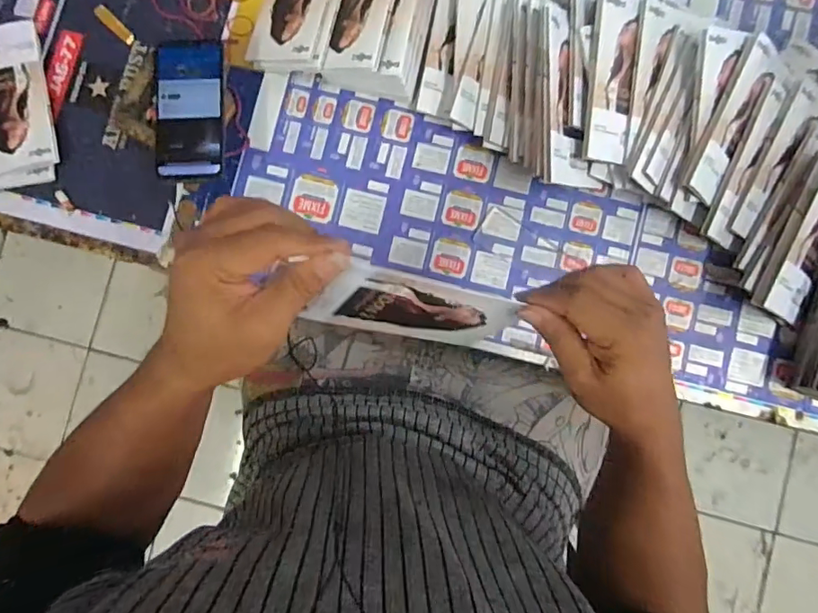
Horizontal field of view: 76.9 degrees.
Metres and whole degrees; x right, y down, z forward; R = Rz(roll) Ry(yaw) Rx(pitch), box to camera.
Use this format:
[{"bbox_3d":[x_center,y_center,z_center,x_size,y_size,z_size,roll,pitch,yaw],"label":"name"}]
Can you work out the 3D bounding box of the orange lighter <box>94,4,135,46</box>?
[{"bbox_3d":[-0.355,-0.341,0.622,0.016,0.007,0.060,-44,86,-2],"label":"orange lighter"}]

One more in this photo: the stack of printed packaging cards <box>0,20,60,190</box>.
[{"bbox_3d":[-0.478,-0.236,0.608,0.106,0.022,0.194,-8,86,1],"label":"stack of printed packaging cards"}]

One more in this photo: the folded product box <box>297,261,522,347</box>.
[{"bbox_3d":[0.005,0.003,0.357,0.130,0.089,0.008,12,62,-24],"label":"folded product box"}]

